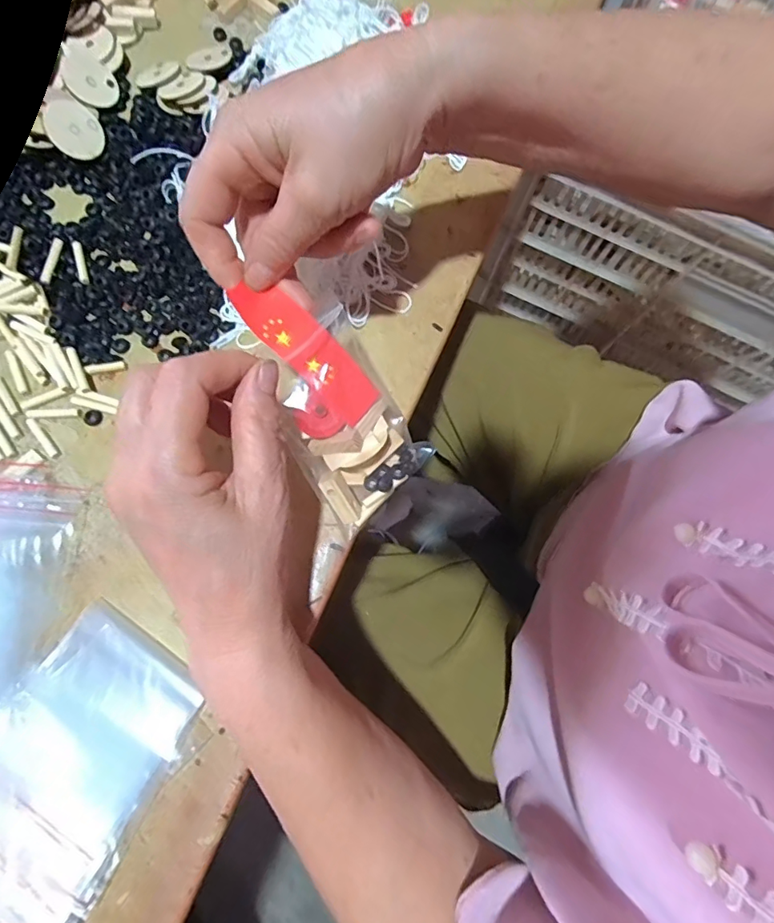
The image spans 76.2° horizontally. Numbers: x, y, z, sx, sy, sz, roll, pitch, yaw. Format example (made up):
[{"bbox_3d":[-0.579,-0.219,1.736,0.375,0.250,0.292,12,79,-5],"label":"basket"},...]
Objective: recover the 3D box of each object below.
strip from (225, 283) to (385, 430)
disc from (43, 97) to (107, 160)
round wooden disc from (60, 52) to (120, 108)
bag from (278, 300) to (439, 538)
[{"bbox_3d":[-0.040,-0.057,0.253,0.087,0.010,0.027,42,78,-15],"label":"strip"},{"bbox_3d":[-0.208,-0.222,0.329,0.034,0.006,0.037,-1,92,-39],"label":"disc"},{"bbox_3d":[-0.208,-0.267,0.346,0.034,0.004,0.034,1,89,-36],"label":"round wooden disc"},{"bbox_3d":[-0.027,-0.019,0.273,0.067,0.030,0.096,-45,118,-8],"label":"bag"}]

